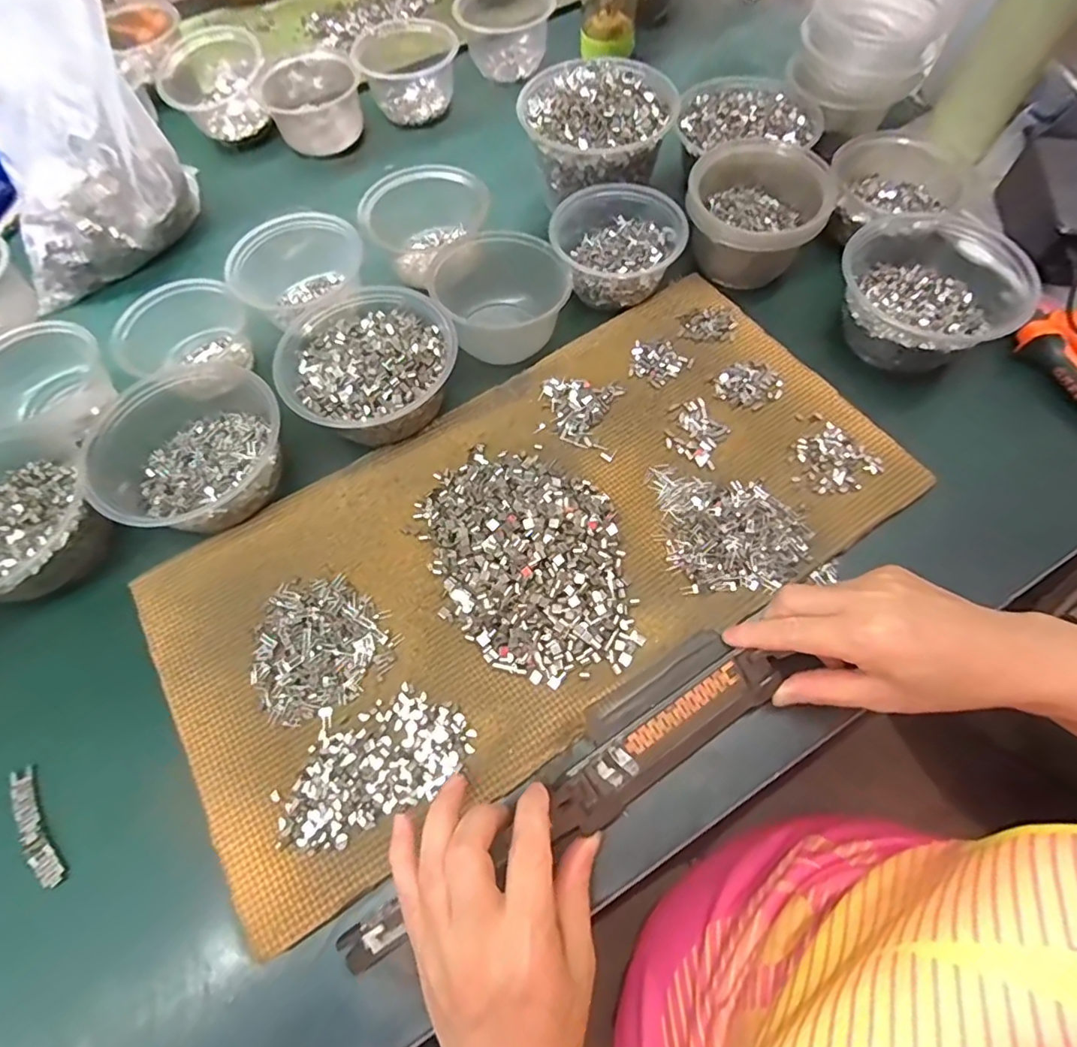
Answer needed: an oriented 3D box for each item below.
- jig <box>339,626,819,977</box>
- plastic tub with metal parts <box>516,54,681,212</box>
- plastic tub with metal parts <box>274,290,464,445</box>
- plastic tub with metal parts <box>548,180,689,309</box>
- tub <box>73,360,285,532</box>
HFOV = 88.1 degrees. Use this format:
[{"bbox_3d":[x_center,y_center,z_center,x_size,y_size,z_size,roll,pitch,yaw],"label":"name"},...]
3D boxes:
[{"bbox_3d":[0.021,0.150,0.322,0.295,0.027,0.054,-33,68,-11],"label":"jig"},{"bbox_3d":[0.055,-0.367,0.530,0.139,0.074,0.134,-1,64,2],"label":"plastic tub with metal parts"},{"bbox_3d":[-0.137,-0.127,0.449,0.130,0.053,0.137,-1,64,2],"label":"plastic tub with metal parts"},{"bbox_3d":[0.072,-0.250,0.496,0.113,0.051,0.125,18,67,11],"label":"plastic tub with metal parts"},{"bbox_3d":[-0.268,-0.055,0.420,0.142,0.053,0.129,12,66,8],"label":"tub"}]

